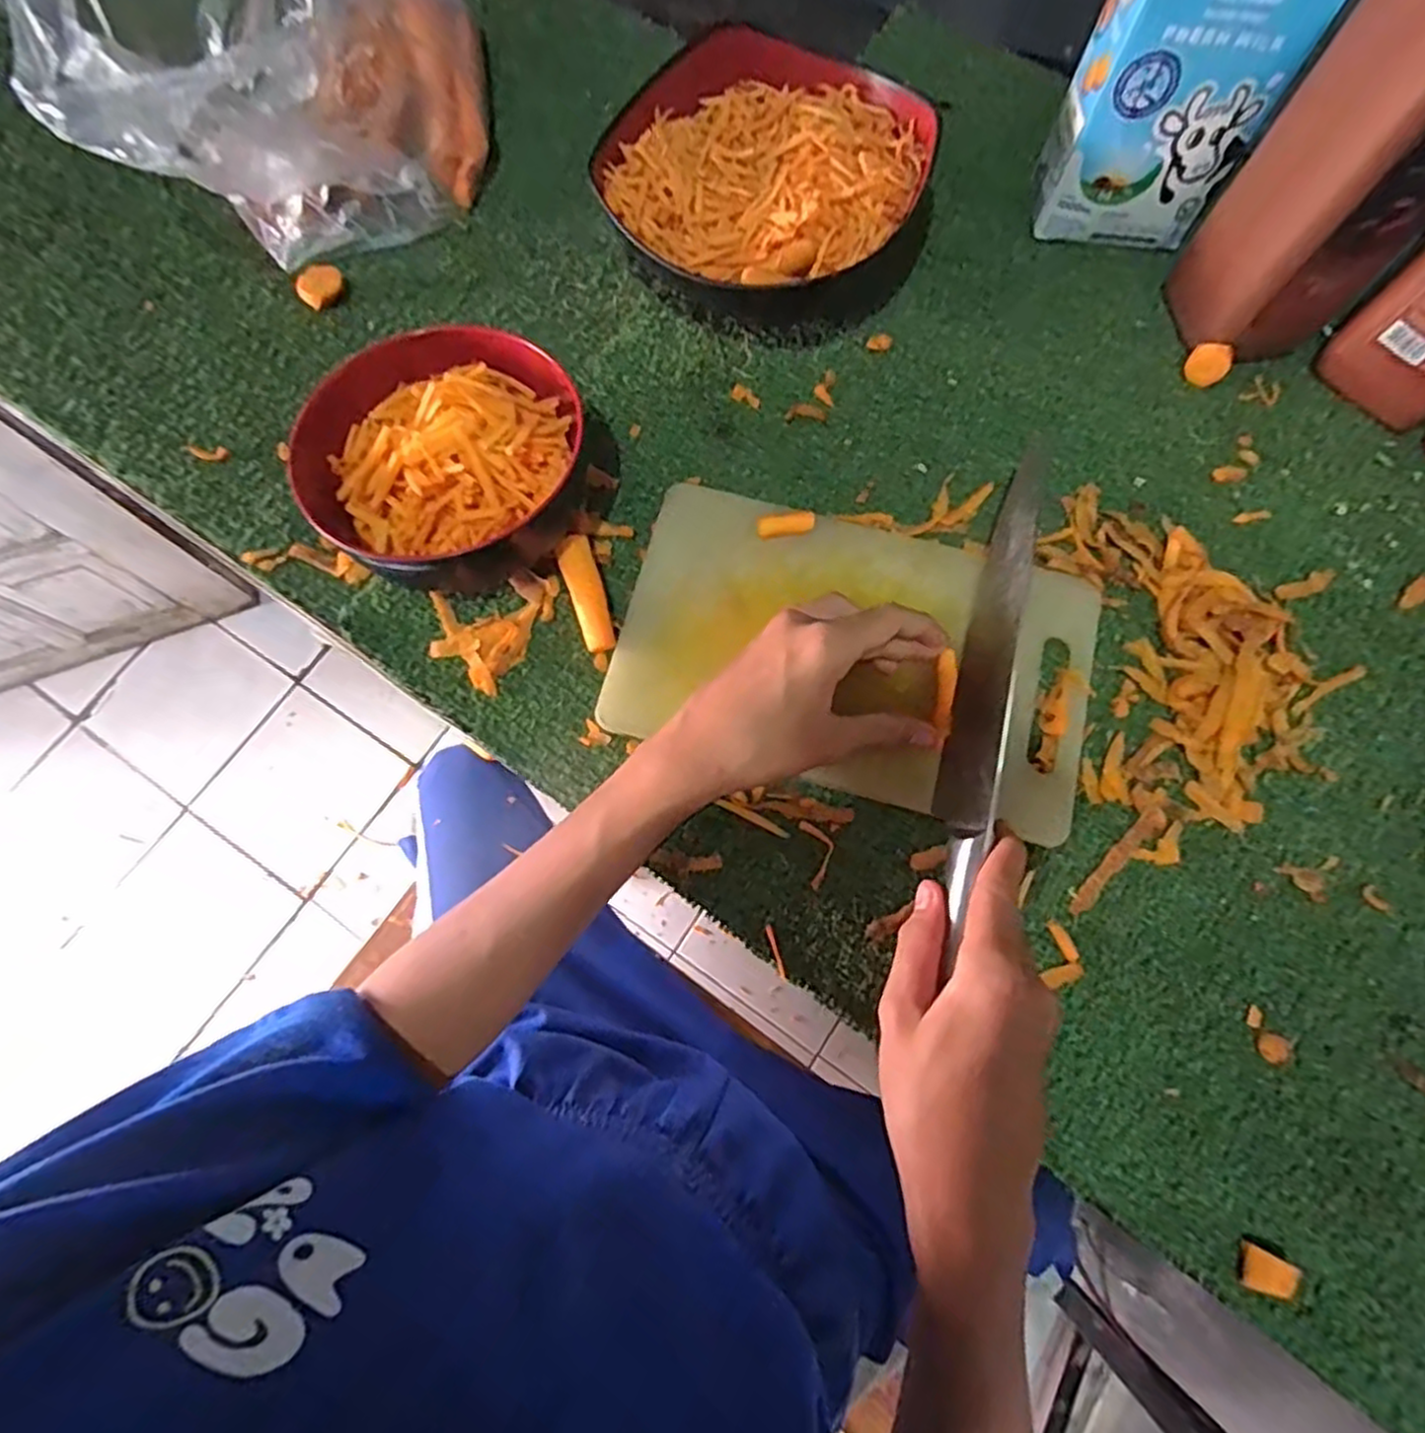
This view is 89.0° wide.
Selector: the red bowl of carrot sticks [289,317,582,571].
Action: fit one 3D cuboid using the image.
[{"bbox_3d":[-0.141,-0.138,0.386,0.123,0.064,0.140,31,75,7],"label":"red bowl of carrot sticks"}]

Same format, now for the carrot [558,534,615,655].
[{"bbox_3d":[-0.067,-0.064,0.389,0.018,0.019,0.063,-17,75,-6],"label":"carrot"}]

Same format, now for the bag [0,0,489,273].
[{"bbox_3d":[-0.245,-0.405,0.420,0.185,0.143,0.298,7,74,1],"label":"bag"}]

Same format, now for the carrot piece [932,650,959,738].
[{"bbox_3d":[0.118,-0.012,0.367,0.009,0.007,0.045,8,78,1],"label":"carrot piece"}]

